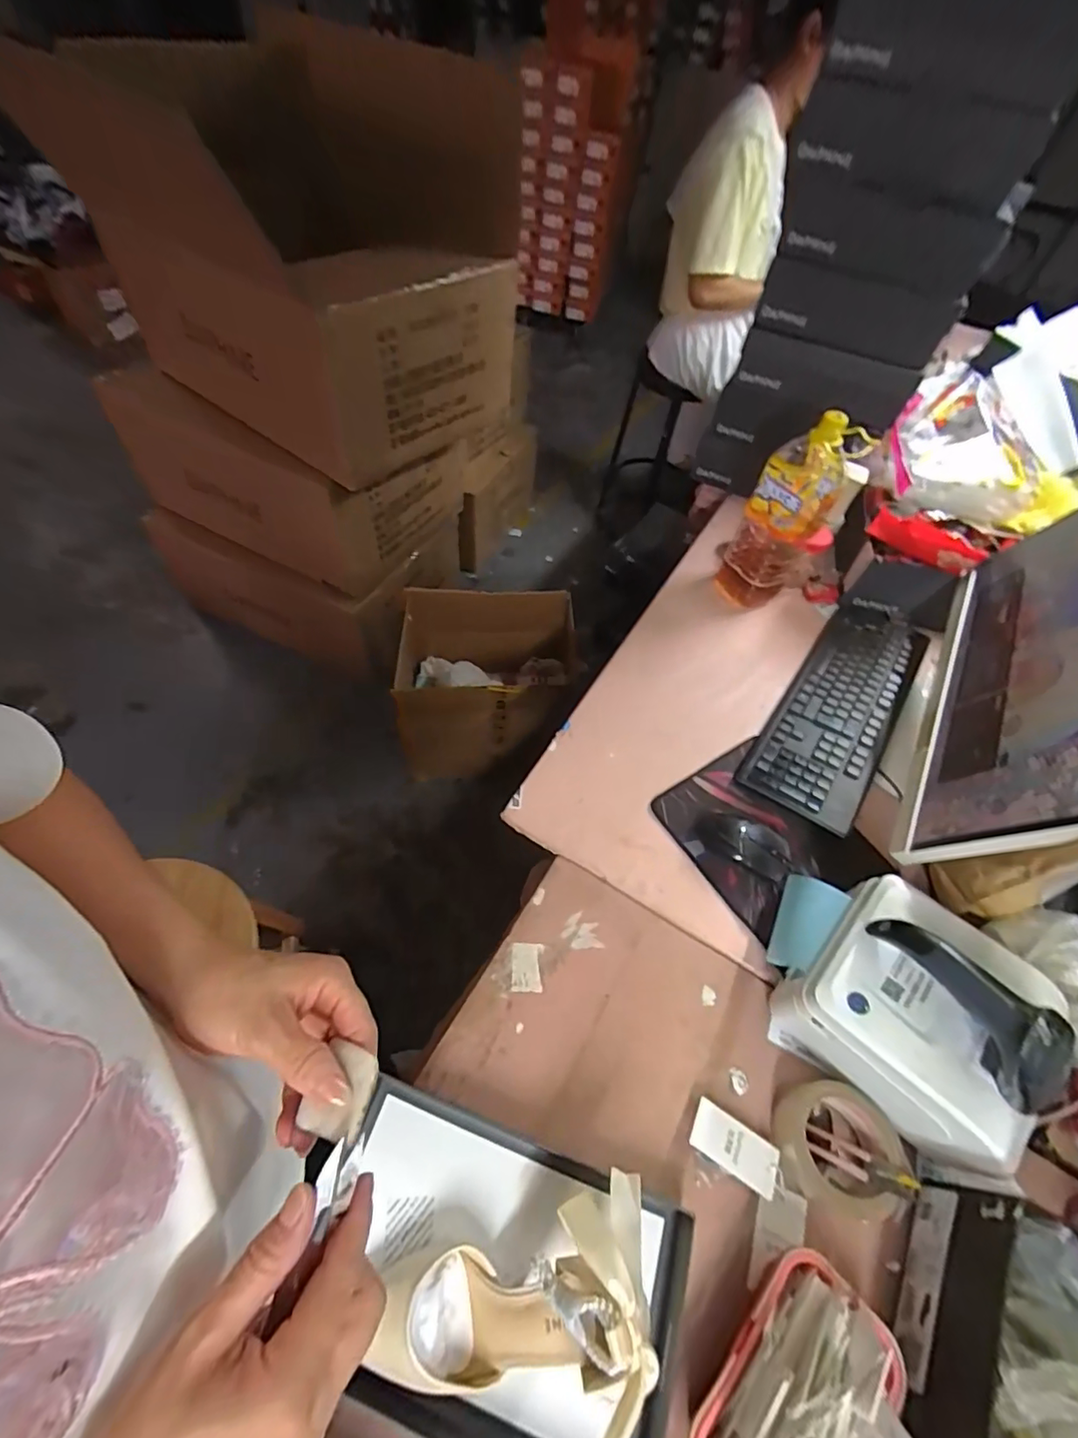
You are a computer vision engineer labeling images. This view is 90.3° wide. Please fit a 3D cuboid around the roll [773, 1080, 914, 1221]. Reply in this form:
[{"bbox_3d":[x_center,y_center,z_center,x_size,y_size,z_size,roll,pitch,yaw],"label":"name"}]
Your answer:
[{"bbox_3d":[0.281,0.400,0.503,0.105,0.040,0.096,2,55,-4],"label":"roll"}]

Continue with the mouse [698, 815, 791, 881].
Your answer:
[{"bbox_3d":[0.260,0.155,0.674,0.108,0.034,0.058,24,57,11],"label":"mouse"}]

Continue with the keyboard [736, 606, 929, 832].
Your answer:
[{"bbox_3d":[0.460,-0.029,0.810,0.143,0.032,0.454,34,59,17],"label":"keyboard"}]

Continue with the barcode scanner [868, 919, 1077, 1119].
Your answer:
[{"bbox_3d":[0.372,0.236,0.451,0.050,0.069,0.162,-18,59,-17],"label":"barcode scanner"}]

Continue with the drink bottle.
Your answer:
[{"bbox_3d":[0.401,-0.323,0.852,0.144,0.283,0.131,28,58,14],"label":"drink bottle"}]

